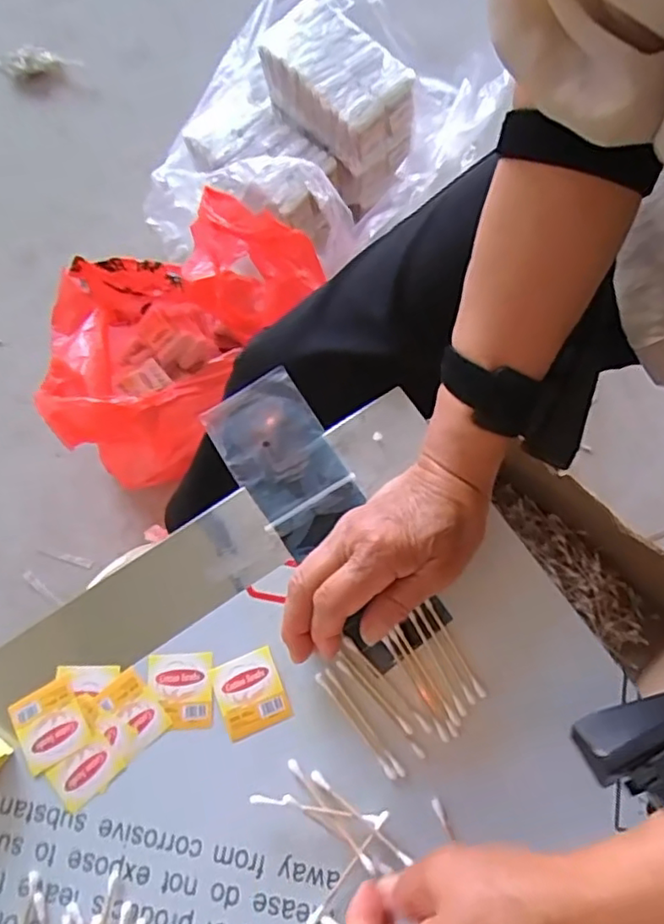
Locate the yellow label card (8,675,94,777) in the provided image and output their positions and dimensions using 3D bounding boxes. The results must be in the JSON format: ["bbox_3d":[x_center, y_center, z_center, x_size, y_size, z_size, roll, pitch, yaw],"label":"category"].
[{"bbox_3d":[-0.170,0.157,0.369,0.040,0.004,0.042,-28,74,-6],"label":"yellow label card"}]

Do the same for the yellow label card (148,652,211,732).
[{"bbox_3d":[-0.092,0.138,0.373,0.038,0.004,0.043,-3,73,1],"label":"yellow label card"}]

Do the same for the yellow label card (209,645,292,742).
[{"bbox_3d":[-0.049,0.139,0.371,0.039,0.004,0.044,-22,73,-5],"label":"yellow label card"}]

